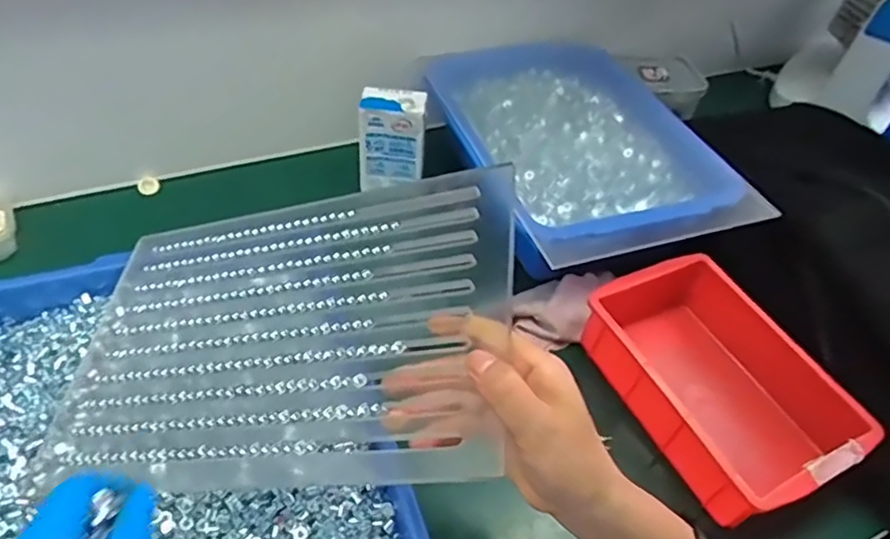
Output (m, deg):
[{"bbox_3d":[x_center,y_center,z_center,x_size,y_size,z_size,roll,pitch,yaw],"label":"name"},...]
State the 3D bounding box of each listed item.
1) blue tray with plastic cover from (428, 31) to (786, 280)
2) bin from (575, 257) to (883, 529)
[{"bbox_3d":[0.132,-0.129,0.616,0.227,0.054,0.319,-12,49,-17],"label":"blue tray with plastic cover"},{"bbox_3d":[0.215,0.094,0.499,0.134,0.073,0.206,-18,51,-22],"label":"bin"}]

